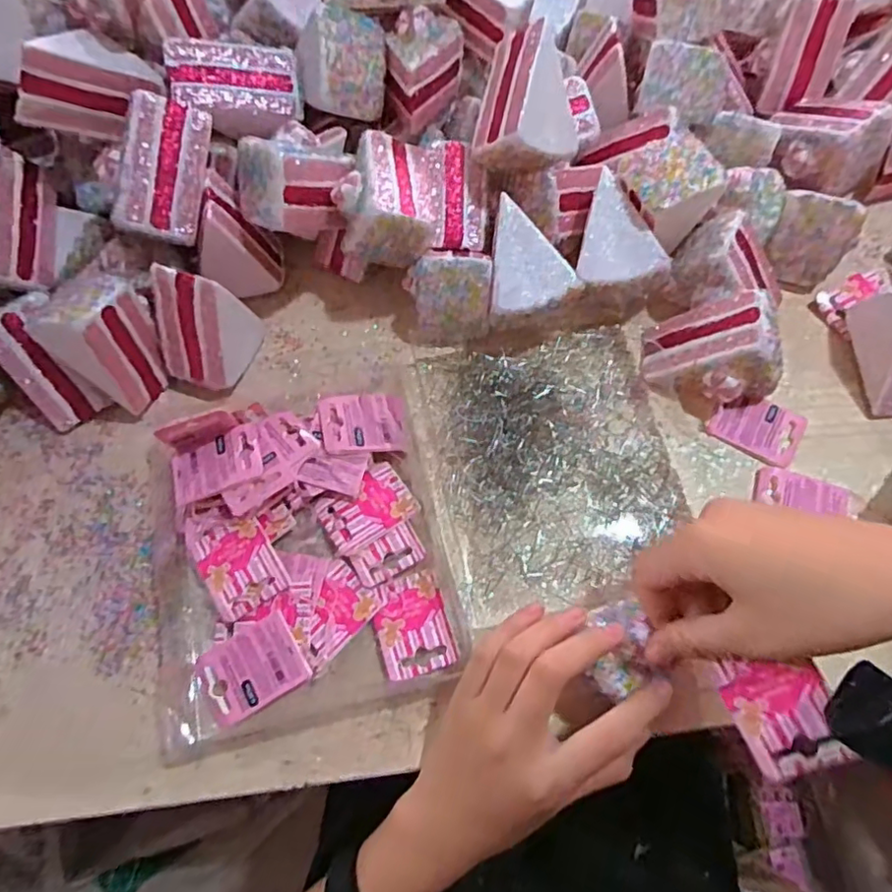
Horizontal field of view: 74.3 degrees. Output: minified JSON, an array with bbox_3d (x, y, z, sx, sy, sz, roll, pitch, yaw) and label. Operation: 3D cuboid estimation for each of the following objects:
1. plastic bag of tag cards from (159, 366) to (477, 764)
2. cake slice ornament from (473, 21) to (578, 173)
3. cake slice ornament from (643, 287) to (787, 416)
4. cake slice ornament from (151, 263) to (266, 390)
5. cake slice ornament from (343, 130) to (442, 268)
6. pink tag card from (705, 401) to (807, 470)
[{"bbox_3d":[-0.094,0.061,0.378,0.195,0.033,0.218,-12,68,-3],"label":"plastic bag of tag cards"},{"bbox_3d":[0.061,-0.235,0.416,0.053,0.059,0.093,15,93,47],"label":"cake slice ornament"},{"bbox_3d":[0.181,-0.066,0.406,0.072,0.059,0.075,-16,68,-5],"label":"cake slice ornament"},{"bbox_3d":[-0.168,-0.081,0.409,0.051,0.088,0.062,17,70,8],"label":"cake slice ornament"},{"bbox_3d":[-0.036,-0.176,0.417,0.065,0.051,0.095,3,68,3],"label":"cake slice ornament"},{"bbox_3d":[0.220,-0.014,0.415,0.060,0.005,0.042,28,71,12],"label":"pink tag card"}]

